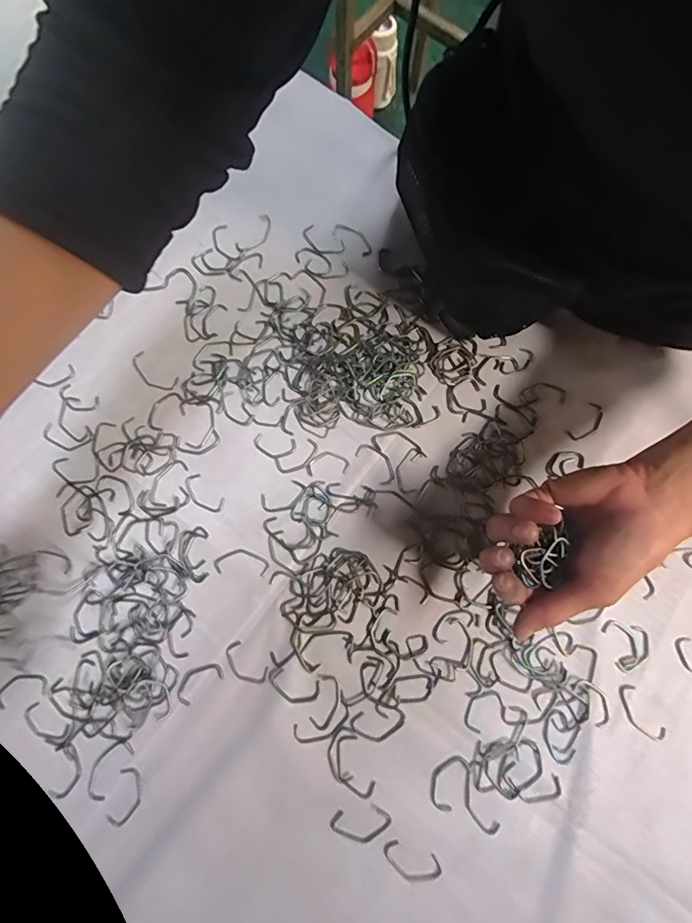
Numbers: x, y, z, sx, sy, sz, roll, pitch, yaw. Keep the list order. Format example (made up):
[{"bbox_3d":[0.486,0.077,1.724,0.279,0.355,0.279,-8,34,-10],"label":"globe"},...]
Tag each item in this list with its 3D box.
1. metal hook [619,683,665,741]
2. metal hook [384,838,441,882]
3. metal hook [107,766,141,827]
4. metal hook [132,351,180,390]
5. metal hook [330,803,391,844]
[{"bbox_3d":[0.208,0.179,0.329,0.017,0.005,0.041,-32,80,-9],"label":"metal hook"},{"bbox_3d":[0.043,0.261,0.300,0.039,0.004,0.019,19,77,3],"label":"metal hook"},{"bbox_3d":[-0.146,0.223,0.307,0.018,0.004,0.034,11,77,1],"label":"metal hook"},{"bbox_3d":[-0.158,-0.072,0.376,0.044,0.004,0.019,37,78,7],"label":"metal hook"},{"bbox_3d":[0.010,0.239,0.303,0.039,0.004,0.022,-9,77,-4],"label":"metal hook"}]

